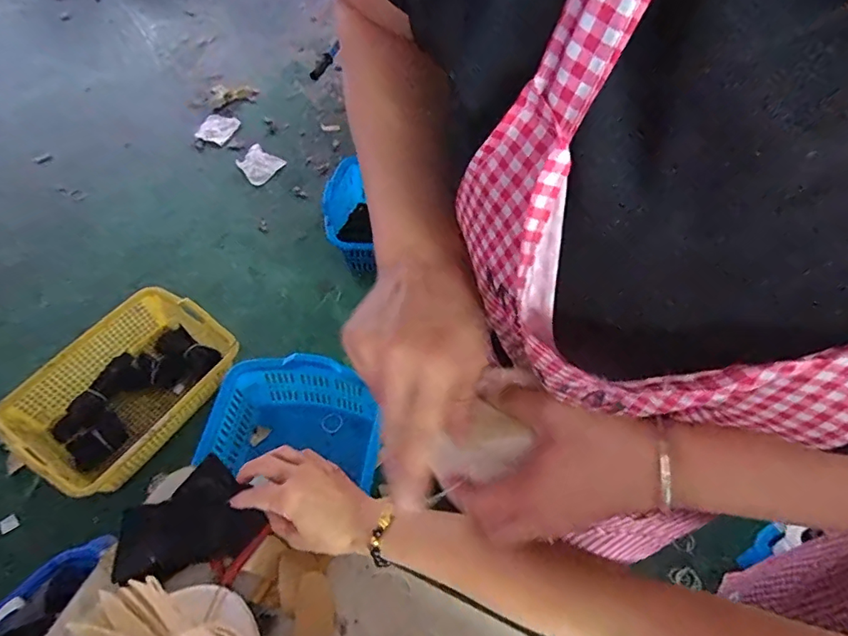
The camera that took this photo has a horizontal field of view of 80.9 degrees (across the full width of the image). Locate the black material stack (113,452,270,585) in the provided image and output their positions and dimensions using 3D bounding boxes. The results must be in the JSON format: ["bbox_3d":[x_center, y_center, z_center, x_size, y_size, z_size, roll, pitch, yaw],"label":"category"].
[{"bbox_3d":[-0.236,0.204,0.482,0.124,0.023,0.098,-32,63,-21],"label":"black material stack"}]

